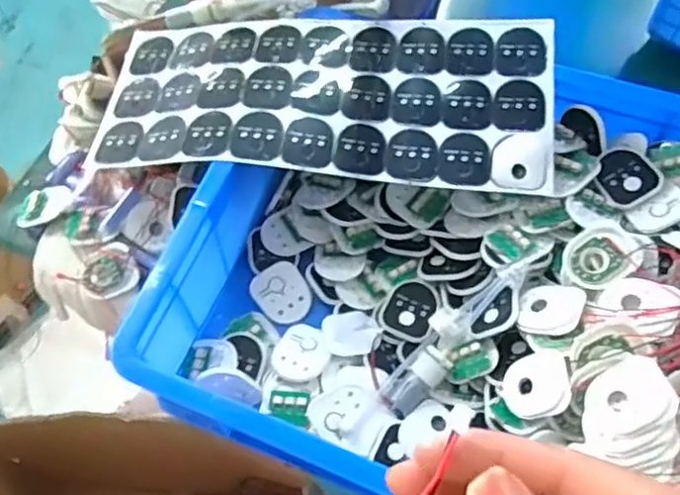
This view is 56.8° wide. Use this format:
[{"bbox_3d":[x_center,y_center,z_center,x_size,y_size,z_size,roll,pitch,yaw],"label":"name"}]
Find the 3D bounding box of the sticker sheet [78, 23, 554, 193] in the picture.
[{"bbox_3d":[-0.018,-0.146,0.601,0.424,0.026,0.178,4,65,7],"label":"sticker sheet"}]

